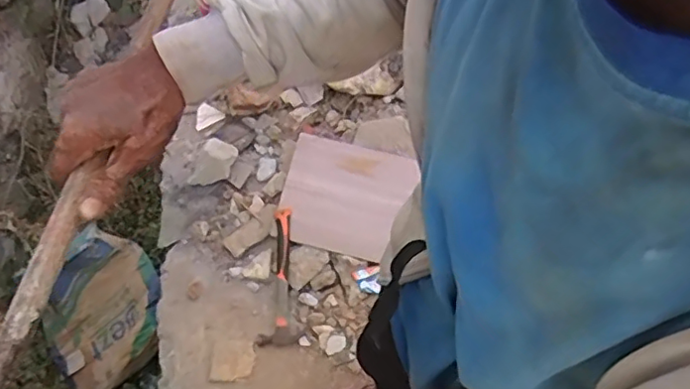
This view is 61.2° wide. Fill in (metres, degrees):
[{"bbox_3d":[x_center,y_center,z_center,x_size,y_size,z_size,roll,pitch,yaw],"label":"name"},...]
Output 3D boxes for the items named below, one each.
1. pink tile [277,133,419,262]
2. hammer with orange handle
[{"bbox_3d":[0.002,0.003,1.499,0.318,0.026,0.284,15,75,-1],"label":"pink tile"},{"bbox_3d":[-0.167,0.202,1.452,0.081,0.071,0.340,1,74,2],"label":"hammer with orange handle"}]

